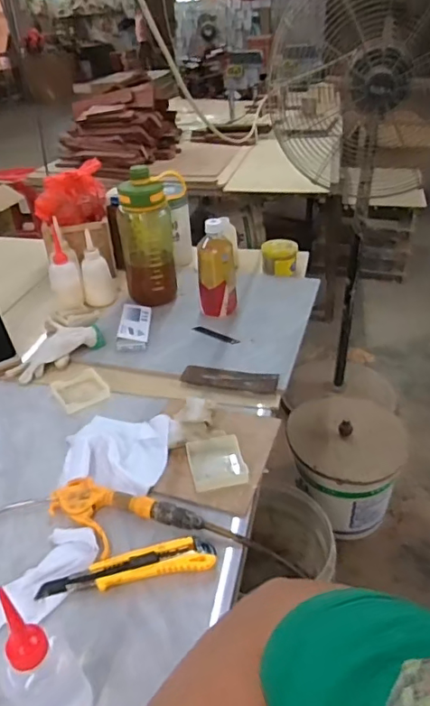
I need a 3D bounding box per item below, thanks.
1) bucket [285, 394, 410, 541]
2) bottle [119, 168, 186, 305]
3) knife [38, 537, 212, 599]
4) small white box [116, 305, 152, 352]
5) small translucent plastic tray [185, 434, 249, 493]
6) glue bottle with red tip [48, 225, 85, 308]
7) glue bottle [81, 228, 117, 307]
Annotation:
[{"bbox_3d":[0.357,0.310,1.412,0.301,0.266,0.297,-2,34,1],"label":"bucket"},{"bbox_3d":[-0.118,-0.221,1.016,0.133,0.243,0.088,-9,34,-7],"label":"bottle"},{"bbox_3d":[-0.093,0.232,0.558,0.185,0.014,0.041,-9,34,-7],"label":"knife"},{"bbox_3d":[-0.149,-0.052,0.958,0.051,0.031,0.122,-3,34,2],"label":"small white box"},{"bbox_3d":[0.003,0.143,0.676,0.070,0.020,0.071,-10,34,-8],"label":"small translucent plastic tray"},{"bbox_3d":[-0.306,-0.160,1.045,0.061,0.132,0.059,-15,35,-15],"label":"glue bottle with red tip"},{"bbox_3d":[-0.244,-0.168,1.060,0.062,0.133,0.057,-11,34,-9],"label":"glue bottle"}]

